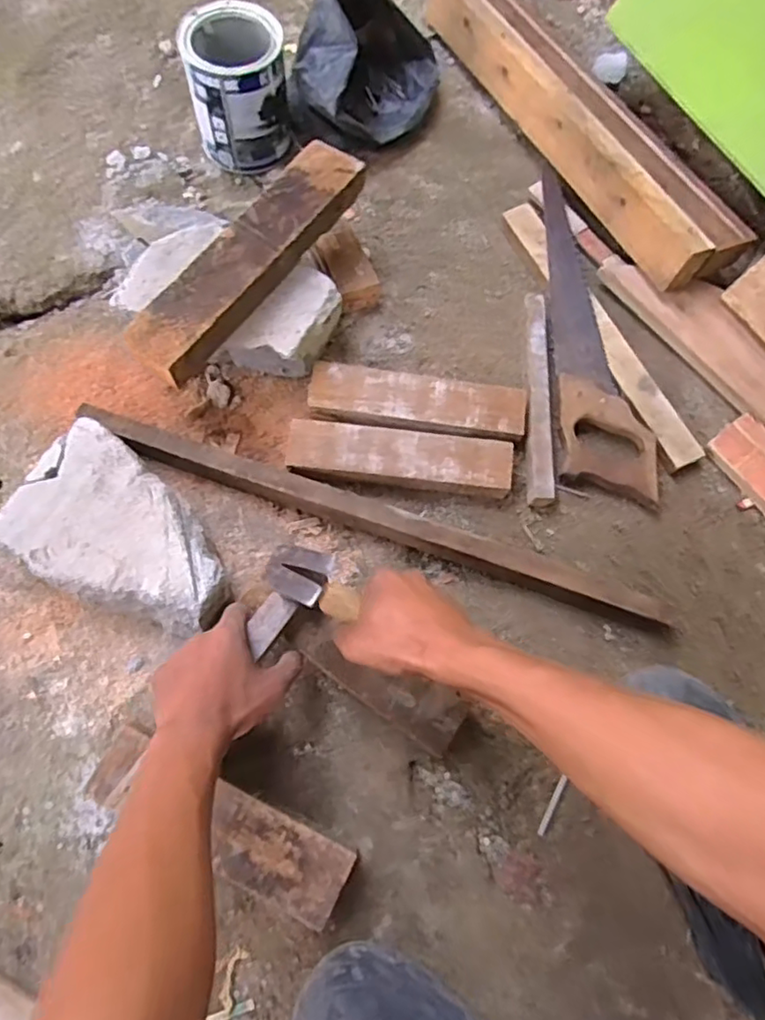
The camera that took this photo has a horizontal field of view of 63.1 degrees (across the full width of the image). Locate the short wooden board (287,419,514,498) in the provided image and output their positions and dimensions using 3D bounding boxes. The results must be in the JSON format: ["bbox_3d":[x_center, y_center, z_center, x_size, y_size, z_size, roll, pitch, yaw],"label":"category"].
[{"bbox_3d":[0.017,-0.049,0.636,0.225,0.038,0.059,6,71,0],"label":"short wooden board"}]

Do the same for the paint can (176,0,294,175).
[{"bbox_3d":[-0.166,-0.483,0.734,0.106,0.128,0.106,1,71,-2],"label":"paint can"}]

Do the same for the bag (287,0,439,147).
[{"bbox_3d":[-0.020,-0.531,0.748,0.138,0.124,0.196,26,72,7],"label":"bag"}]

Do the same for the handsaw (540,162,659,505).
[{"bbox_3d":[0.231,-0.200,0.697,0.090,0.032,0.401,-1,71,-2],"label":"handsaw"}]

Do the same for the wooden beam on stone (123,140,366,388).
[{"bbox_3d":[-0.128,-0.245,0.603,0.065,0.031,0.291,35,75,8],"label":"wooden beam on stone"}]

